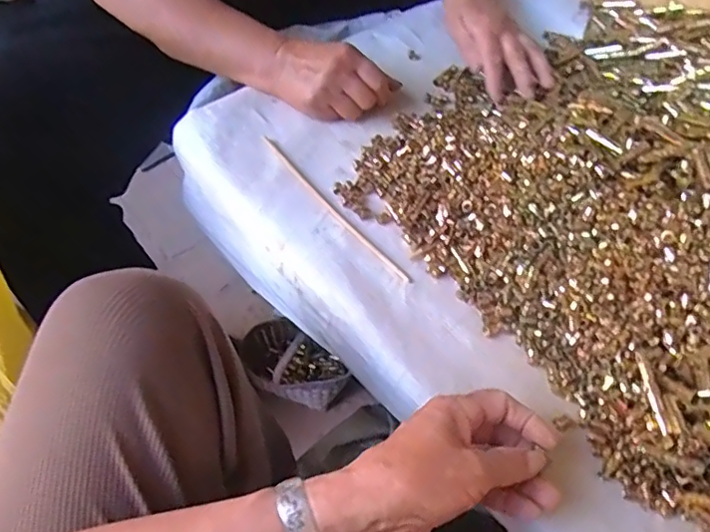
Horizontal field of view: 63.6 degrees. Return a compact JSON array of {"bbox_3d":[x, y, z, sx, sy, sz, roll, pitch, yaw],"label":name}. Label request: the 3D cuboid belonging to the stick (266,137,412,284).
[{"bbox_3d":[-0.021,-0.055,0.540,0.010,0.006,0.214,-32,61,-22],"label":"stick"}]

